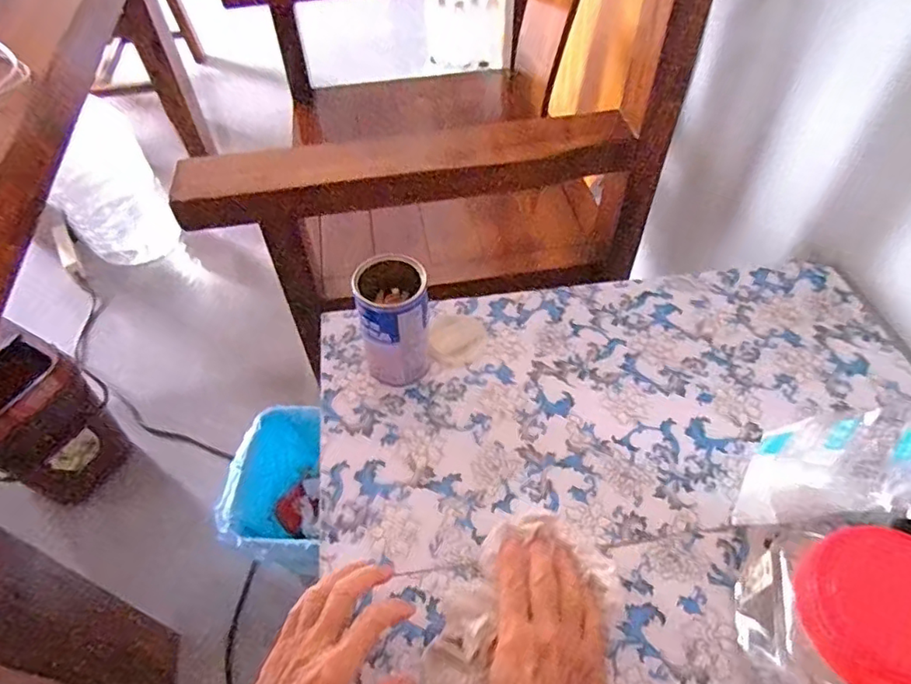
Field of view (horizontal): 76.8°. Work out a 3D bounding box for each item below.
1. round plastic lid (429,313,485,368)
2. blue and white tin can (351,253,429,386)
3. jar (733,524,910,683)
[{"bbox_3d":[0.002,-0.003,0.611,0.061,0.006,0.067,1,52,2],"label":"round plastic lid"},{"bbox_3d":[-0.056,-0.014,0.540,0.066,0.125,0.068,-11,52,-7],"label":"blue and white tin can"},{"bbox_3d":[0.247,0.191,0.368,0.087,0.139,0.117,-3,52,-1],"label":"jar"}]

